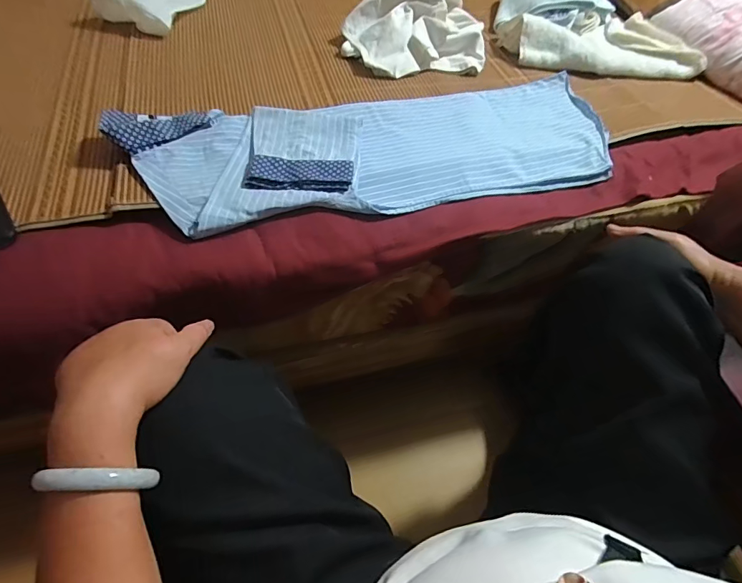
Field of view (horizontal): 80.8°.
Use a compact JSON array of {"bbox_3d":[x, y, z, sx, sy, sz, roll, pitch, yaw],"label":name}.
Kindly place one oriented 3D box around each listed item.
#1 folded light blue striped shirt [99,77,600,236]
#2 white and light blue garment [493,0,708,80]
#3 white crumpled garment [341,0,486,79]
[{"bbox_3d":[0.028,-0.208,0.598,0.663,0.032,0.237,-14,56,-13],"label":"folded light blue striped shirt"},{"bbox_3d":[0.430,-0.522,0.832,0.359,0.063,0.284,11,54,4],"label":"white and light blue garment"},{"bbox_3d":[0.080,-0.466,0.759,0.252,0.088,0.173,-4,55,-7],"label":"white crumpled garment"}]

